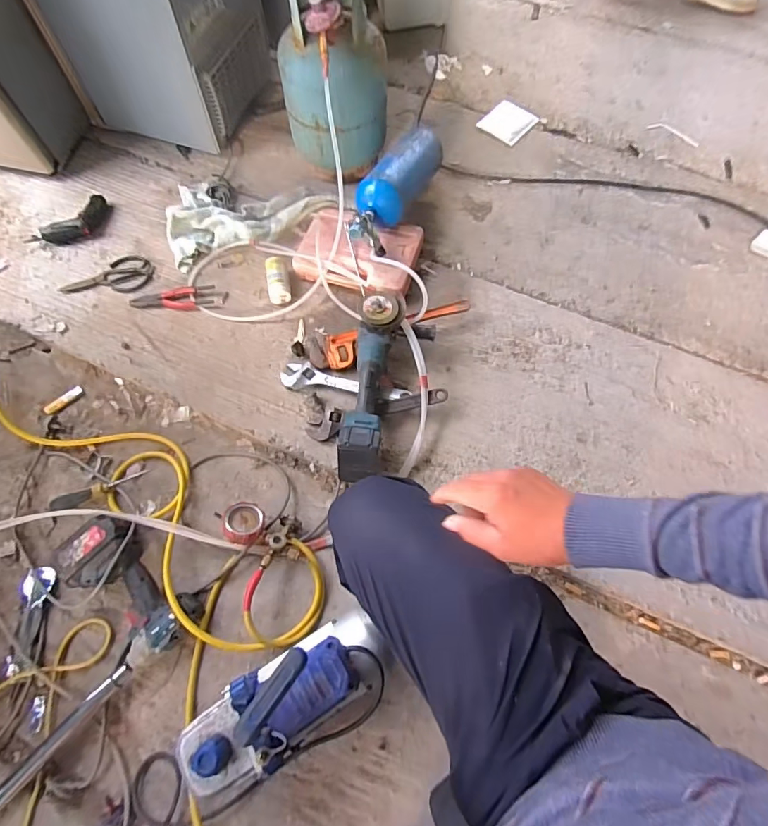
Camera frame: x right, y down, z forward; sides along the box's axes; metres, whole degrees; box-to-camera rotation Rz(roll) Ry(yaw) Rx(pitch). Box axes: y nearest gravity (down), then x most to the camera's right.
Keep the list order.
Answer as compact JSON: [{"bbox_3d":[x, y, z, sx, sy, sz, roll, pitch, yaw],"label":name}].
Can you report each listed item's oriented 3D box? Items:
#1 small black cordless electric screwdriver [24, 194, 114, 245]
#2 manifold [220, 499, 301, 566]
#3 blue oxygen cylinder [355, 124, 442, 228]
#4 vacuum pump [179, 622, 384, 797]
[{"bbox_3d":[-0.790,-0.472,1.138,0.213,0.038,0.088,-36,72,-14],"label":"small black cordless electric screwdriver"},{"bbox_3d":[-0.226,0.222,0.828,0.129,0.089,0.090,15,68,6],"label":"manifold"},{"bbox_3d":[0.044,-0.577,1.094,0.114,0.099,0.344,24,56,10],"label":"blue oxygen cylinder"},{"bbox_3d":[-0.136,0.422,0.651,0.288,0.243,0.136,-34,72,-13],"label":"vacuum pump"}]

